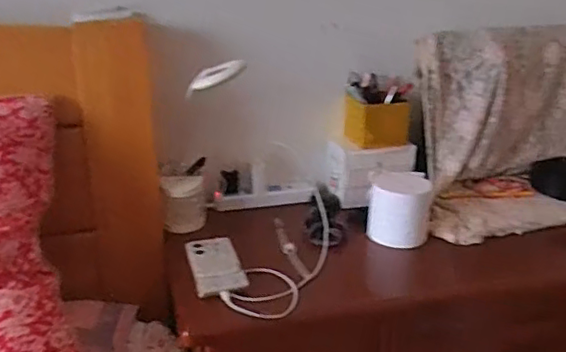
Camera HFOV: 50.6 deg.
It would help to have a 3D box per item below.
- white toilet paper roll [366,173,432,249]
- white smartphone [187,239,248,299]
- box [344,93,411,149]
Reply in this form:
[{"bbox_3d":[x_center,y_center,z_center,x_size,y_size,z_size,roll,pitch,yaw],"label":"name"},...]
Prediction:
[{"bbox_3d":[0.211,0.062,1.082,0.104,0.107,0.095,0,23,0],"label":"white toilet paper roll"},{"bbox_3d":[-0.110,0.143,0.971,0.080,0.013,0.170,-5,23,-14],"label":"white smartphone"},{"bbox_3d":[0.190,-0.114,1.216,0.105,0.088,0.095,-4,23,-10],"label":"box"}]

